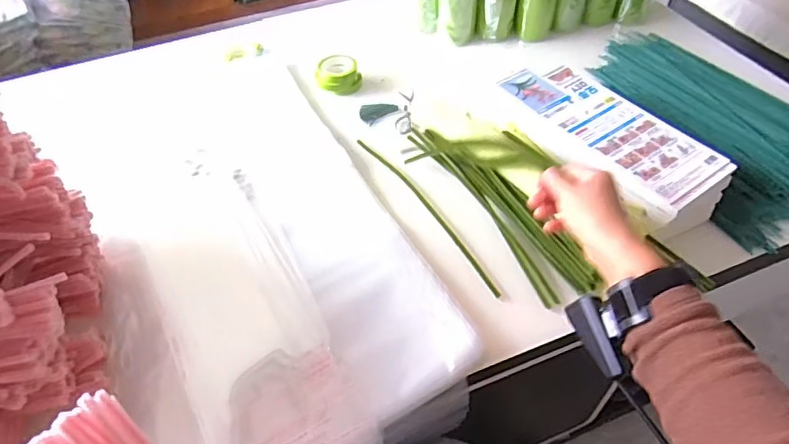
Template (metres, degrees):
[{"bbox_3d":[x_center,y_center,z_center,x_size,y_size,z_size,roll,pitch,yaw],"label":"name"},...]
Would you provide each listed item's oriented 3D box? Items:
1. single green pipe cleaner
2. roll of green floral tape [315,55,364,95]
[{"bbox_3d":[0.037,-0.022,0.626,0.021,0.004,0.296,-26,53,-18],"label":"single green pipe cleaner"},{"bbox_3d":[-0.084,-0.221,0.785,0.068,0.036,0.054,-10,50,-6],"label":"roll of green floral tape"}]

